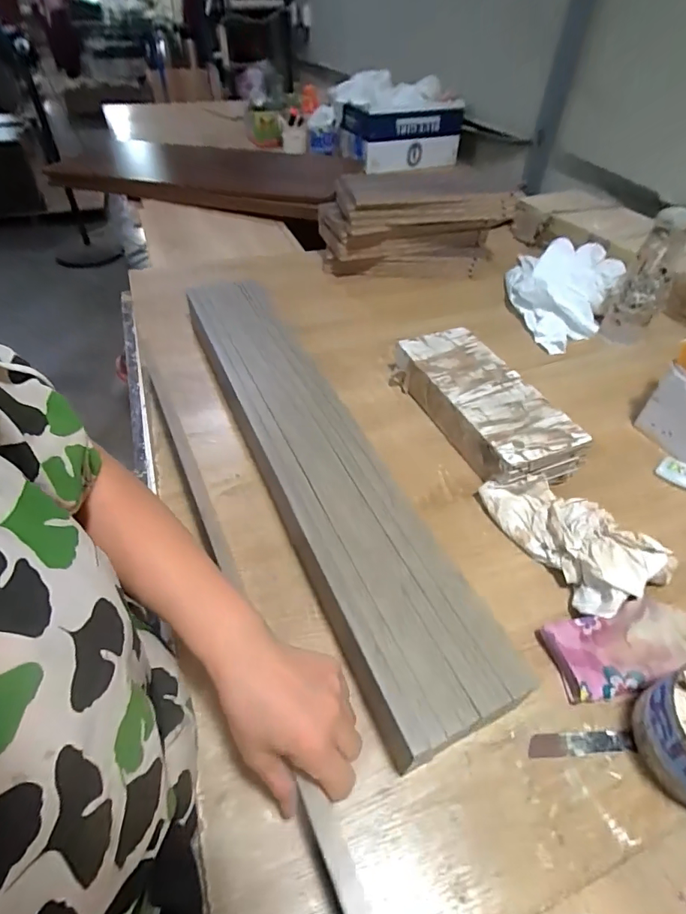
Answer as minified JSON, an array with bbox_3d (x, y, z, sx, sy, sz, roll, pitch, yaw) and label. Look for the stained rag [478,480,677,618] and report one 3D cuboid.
[{"bbox_3d":[0.266,0.078,0.529,0.126,0.061,0.199,-17,49,-17],"label":"stained rag"}]

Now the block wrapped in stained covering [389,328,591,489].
[{"bbox_3d":[0.200,-0.083,0.682,0.140,0.062,0.314,-18,49,-18],"label":"block wrapped in stained covering"}]

